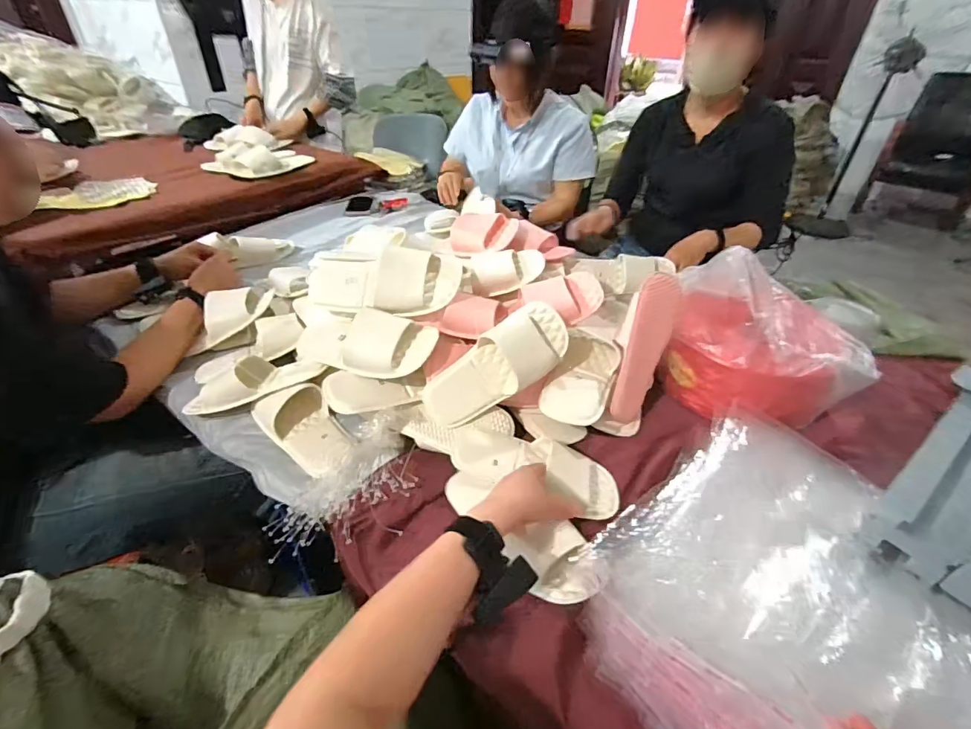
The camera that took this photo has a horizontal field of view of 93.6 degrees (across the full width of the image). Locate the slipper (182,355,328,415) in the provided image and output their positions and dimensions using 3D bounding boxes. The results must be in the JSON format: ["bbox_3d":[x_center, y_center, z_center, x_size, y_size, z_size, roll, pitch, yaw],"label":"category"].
[{"bbox_3d":[-0.370,0.016,0.724,0.221,0.057,0.085,-17,40,-3],"label":"slipper"}]

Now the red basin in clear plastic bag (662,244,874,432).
[{"bbox_3d":[0.464,-0.044,0.763,0.287,0.187,0.239,-7,39,-12],"label":"red basin in clear plastic bag"}]

